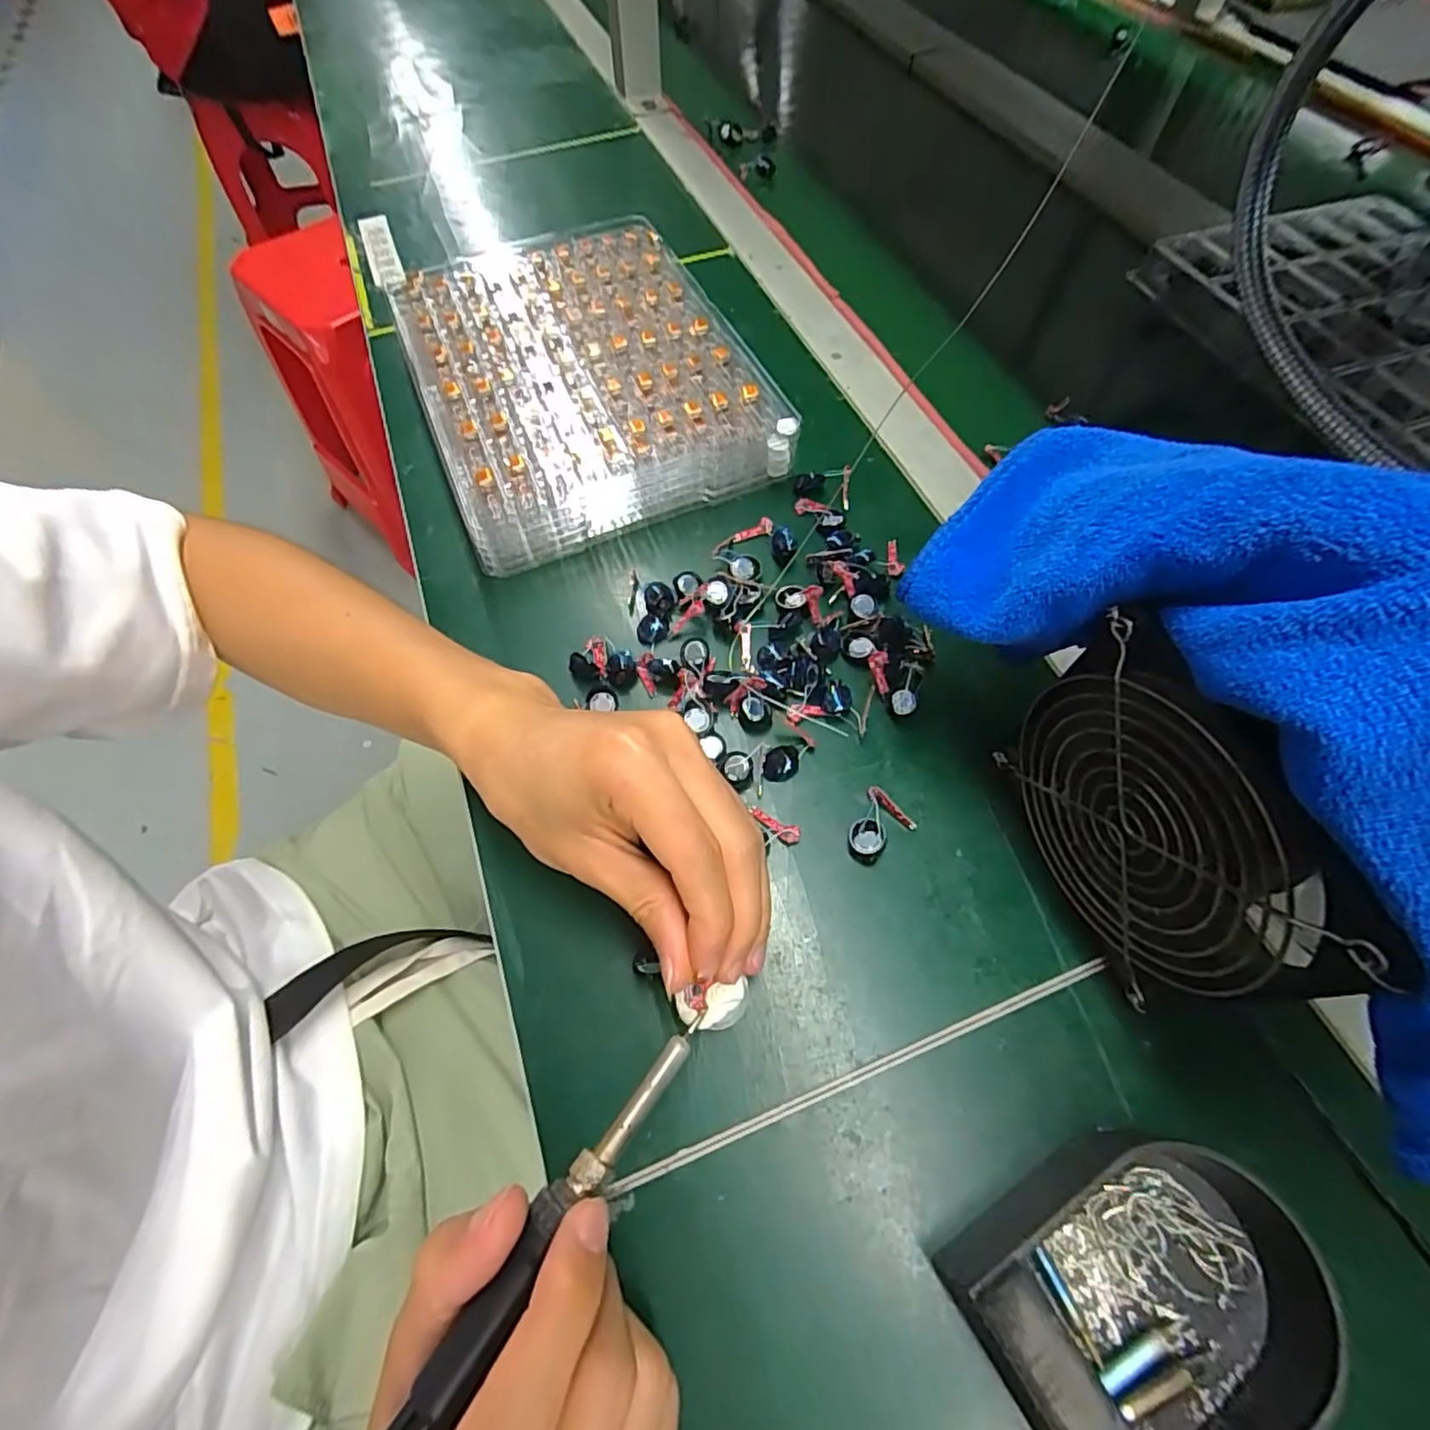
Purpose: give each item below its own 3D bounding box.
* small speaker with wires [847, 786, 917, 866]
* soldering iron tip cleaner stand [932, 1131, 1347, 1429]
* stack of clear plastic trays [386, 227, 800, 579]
[{"bbox_3d":[0.071,0.050,0.286,0.031,0.010,0.024,-37,67,-17],"label":"small speaker with wires"},{"bbox_3d":[0.142,0.186,0.196,0.114,0.036,0.088,-26,64,-12],"label":"soldering iron tip cleaner stand"},{"bbox_3d":[-0.090,-0.227,0.421,0.200,0.042,0.265,-21,63,-10],"label":"stack of clear plastic trays"}]

